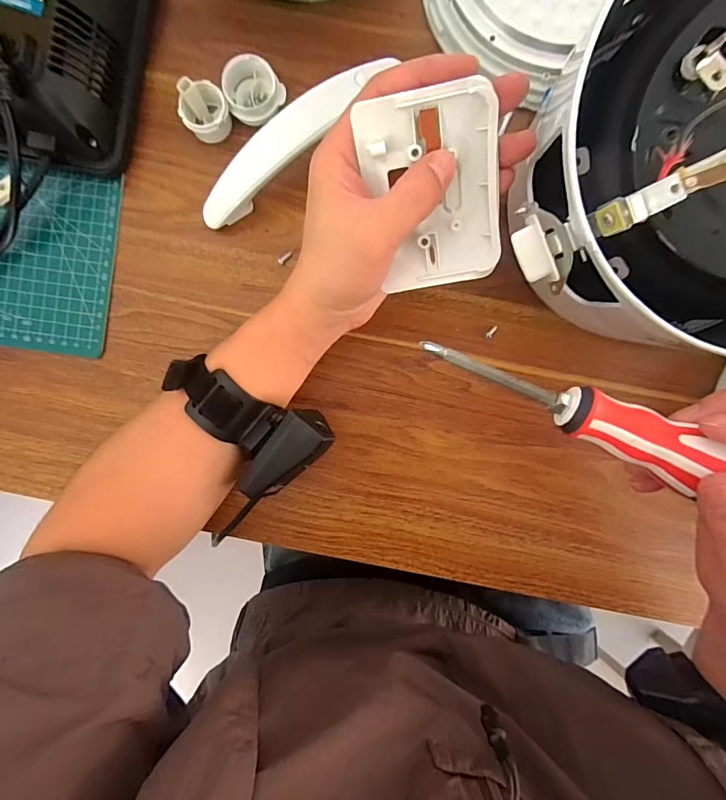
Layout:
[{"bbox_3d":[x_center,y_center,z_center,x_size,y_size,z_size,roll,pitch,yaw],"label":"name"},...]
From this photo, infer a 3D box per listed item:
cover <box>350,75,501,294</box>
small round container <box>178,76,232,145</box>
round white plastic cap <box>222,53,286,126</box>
[{"bbox_3d":[0.040,-0.113,0.240,0.069,0.018,0.096,-12,120,3],"label":"cover"},{"bbox_3d":[-0.116,-0.212,0.316,0.033,0.032,0.030,0,92,0],"label":"small round container"},{"bbox_3d":[-0.082,-0.227,0.321,0.041,0.024,0.040,0,92,0],"label":"round white plastic cap"}]

